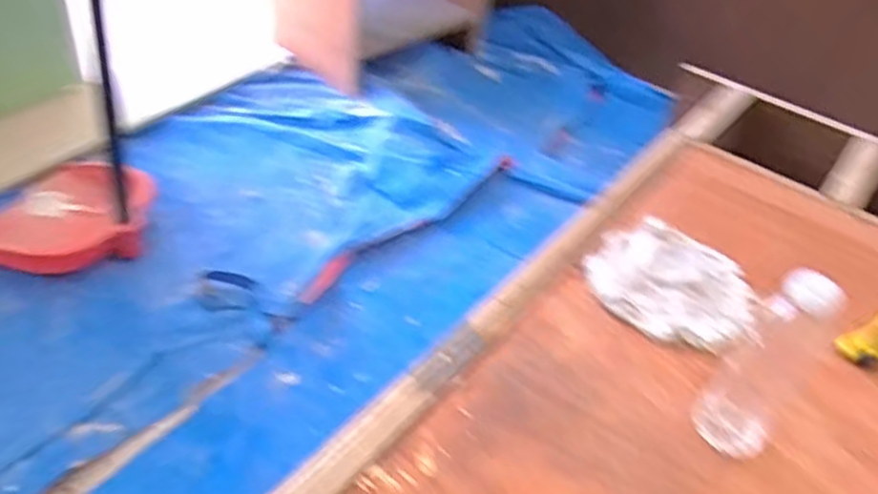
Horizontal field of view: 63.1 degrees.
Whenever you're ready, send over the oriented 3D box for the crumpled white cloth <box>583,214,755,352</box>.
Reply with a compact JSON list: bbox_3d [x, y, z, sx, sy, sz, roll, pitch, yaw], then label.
[{"bbox_3d":[0.254,0.031,0.773,0.170,0.026,0.171,26,45,21],"label":"crumpled white cloth"}]

